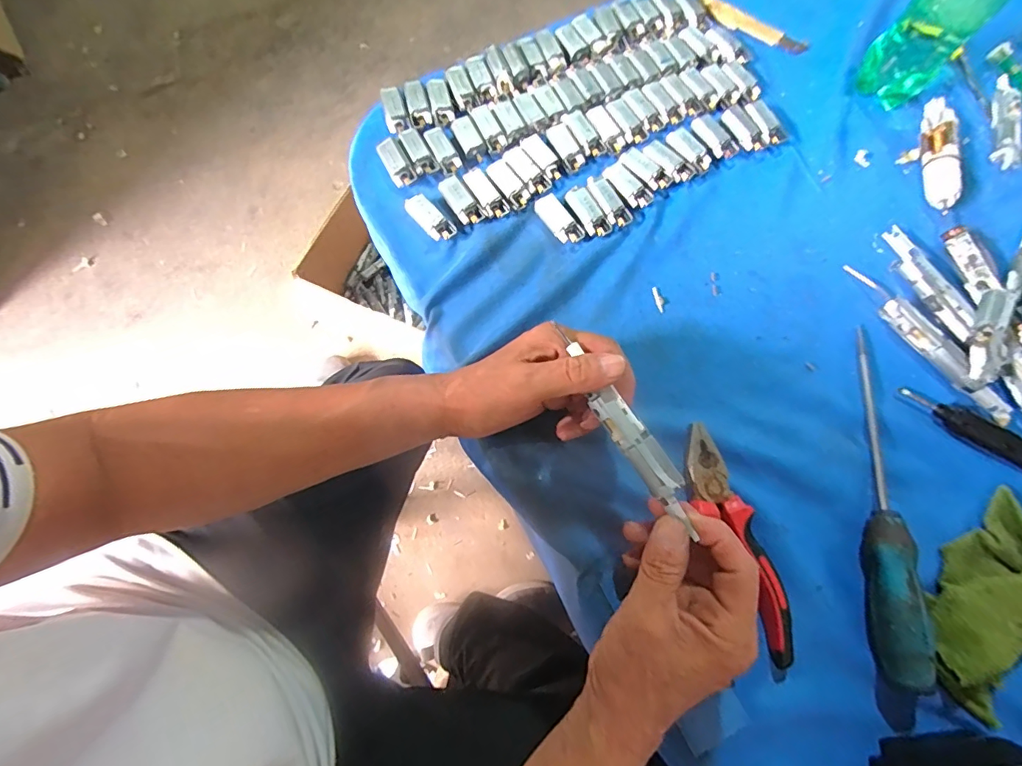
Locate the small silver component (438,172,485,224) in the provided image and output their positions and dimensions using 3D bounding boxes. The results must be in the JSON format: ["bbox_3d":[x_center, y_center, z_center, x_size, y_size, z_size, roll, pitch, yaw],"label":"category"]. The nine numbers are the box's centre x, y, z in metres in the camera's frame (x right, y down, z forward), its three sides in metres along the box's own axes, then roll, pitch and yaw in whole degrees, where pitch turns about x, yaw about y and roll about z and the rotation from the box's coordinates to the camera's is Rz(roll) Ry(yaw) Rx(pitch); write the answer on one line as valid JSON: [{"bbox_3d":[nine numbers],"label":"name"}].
[{"bbox_3d":[-0.042,-0.151,0.403,0.020,0.005,0.043,-35,92,0],"label":"small silver component"}]

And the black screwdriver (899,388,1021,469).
[{"bbox_3d":[0.374,0.049,0.357,0.170,0.013,0.022,26,74,6],"label":"black screwdriver"}]

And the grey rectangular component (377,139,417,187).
[{"bbox_3d":[-0.097,-0.186,0.412,0.018,0.012,0.042,-28,76,-10],"label":"grey rectangular component"}]

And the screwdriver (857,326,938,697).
[{"bbox_3d":[0.260,0.074,0.336,0.023,0.032,0.240,10,73,1],"label":"screwdriver"}]

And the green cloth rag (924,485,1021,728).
[{"bbox_3d":[0.326,0.146,0.320,0.132,0.029,0.078,-37,78,-12],"label":"green cloth rag"}]

